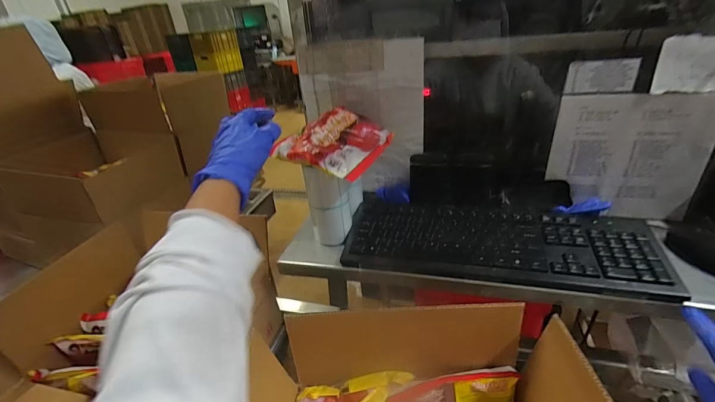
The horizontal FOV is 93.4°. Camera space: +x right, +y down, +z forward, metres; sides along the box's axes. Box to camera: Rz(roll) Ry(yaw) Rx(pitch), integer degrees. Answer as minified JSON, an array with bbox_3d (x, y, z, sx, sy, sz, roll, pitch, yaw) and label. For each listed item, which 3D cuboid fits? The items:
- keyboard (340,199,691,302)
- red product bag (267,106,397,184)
[{"bbox_3d":[0.208,0.059,0.536,0.451,0.040,0.161,4,29,15],"label":"keyboard"},{"bbox_3d":[-0.030,-0.091,0.526,0.132,0.043,0.150,36,50,10],"label":"red product bag"}]

